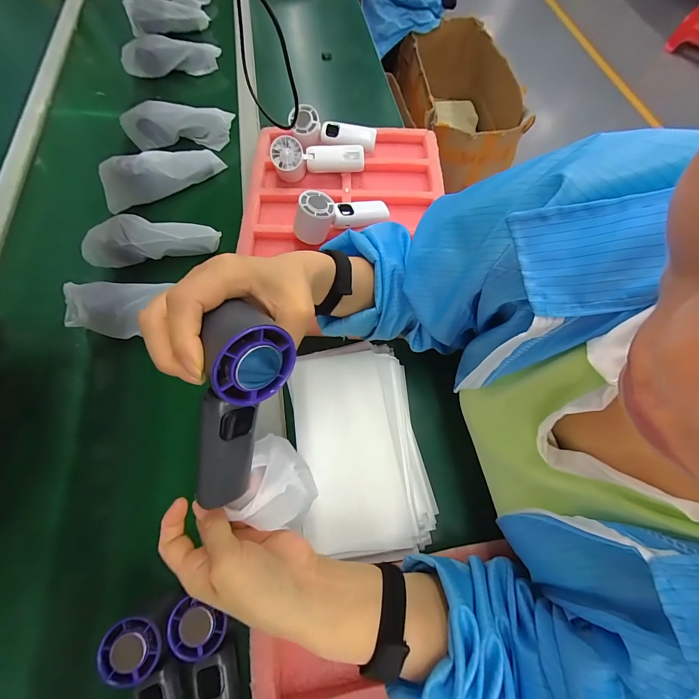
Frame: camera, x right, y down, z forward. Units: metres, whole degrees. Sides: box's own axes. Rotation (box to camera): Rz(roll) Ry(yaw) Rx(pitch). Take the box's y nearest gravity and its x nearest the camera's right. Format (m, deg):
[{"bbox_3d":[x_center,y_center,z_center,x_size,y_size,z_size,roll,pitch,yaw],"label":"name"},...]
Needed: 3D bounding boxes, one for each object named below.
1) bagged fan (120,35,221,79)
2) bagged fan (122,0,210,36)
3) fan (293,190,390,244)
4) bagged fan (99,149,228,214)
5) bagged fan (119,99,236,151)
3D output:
[{"bbox_3d":[-0.398,-0.656,0.704,0.204,0.058,0.037,-11,67,-6],"label":"bagged fan"},{"bbox_3d":[-0.438,-0.808,0.758,0.174,0.059,0.049,-14,68,-7],"label":"bagged fan"},{"bbox_3d":[-0.010,-0.215,0.491,0.159,0.066,0.047,-22,69,-10],"label":"fan"},{"bbox_3d":[-0.333,-0.319,0.554,0.204,0.051,0.059,-27,70,-12],"label":"bagged fan"},{"bbox_3d":[-0.332,-0.441,0.619,0.197,0.067,0.046,-11,67,-6],"label":"bagged fan"}]

